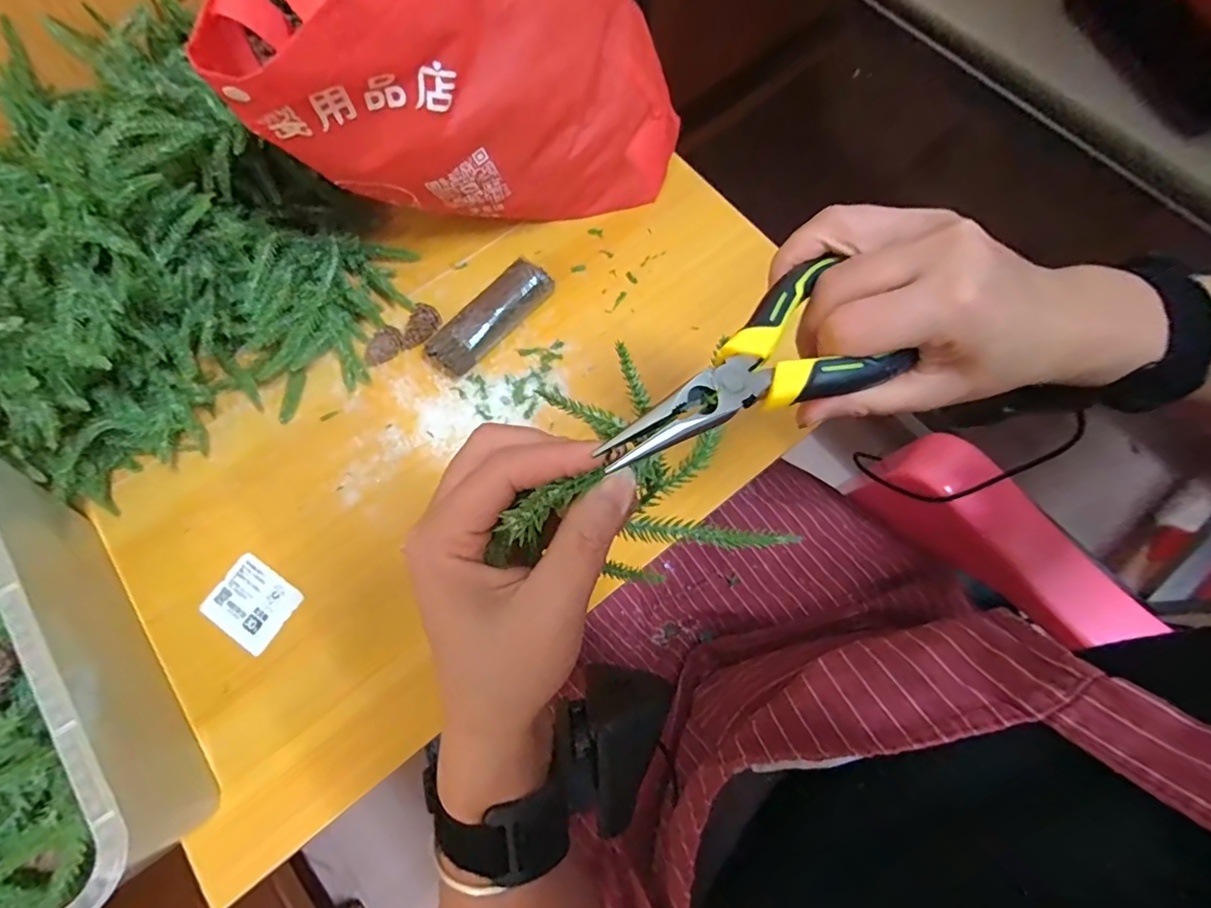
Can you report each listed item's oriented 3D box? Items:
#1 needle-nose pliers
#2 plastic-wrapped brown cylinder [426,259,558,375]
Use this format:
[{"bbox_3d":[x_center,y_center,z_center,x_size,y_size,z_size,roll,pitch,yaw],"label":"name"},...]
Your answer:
[{"bbox_3d":[0.053,-0.029,0.202,0.127,0.009,0.055,-31,73,-20],"label":"needle-nose pliers"},{"bbox_3d":[-0.088,-0.107,0.433,0.036,0.029,0.111,37,77,13],"label":"plastic-wrapped brown cylinder"}]

